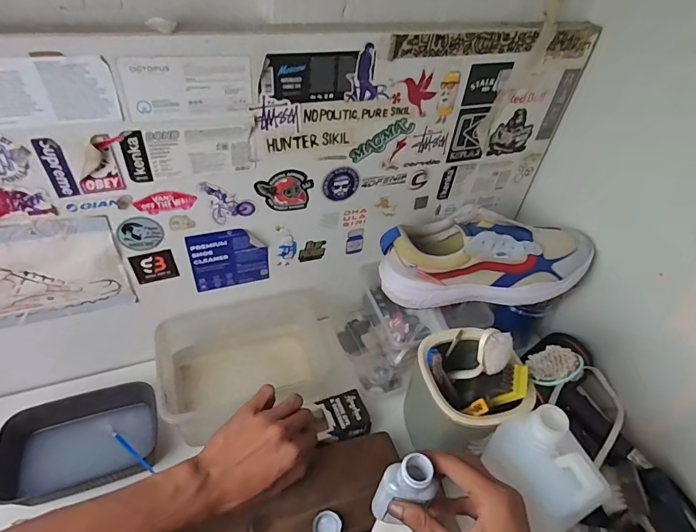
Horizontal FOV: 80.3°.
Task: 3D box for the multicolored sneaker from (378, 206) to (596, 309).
[{"bbox_3d":[0.194,-0.010,0.577,0.296,0.094,0.100,2,44,-4],"label":"multicolored sneaker"}]

